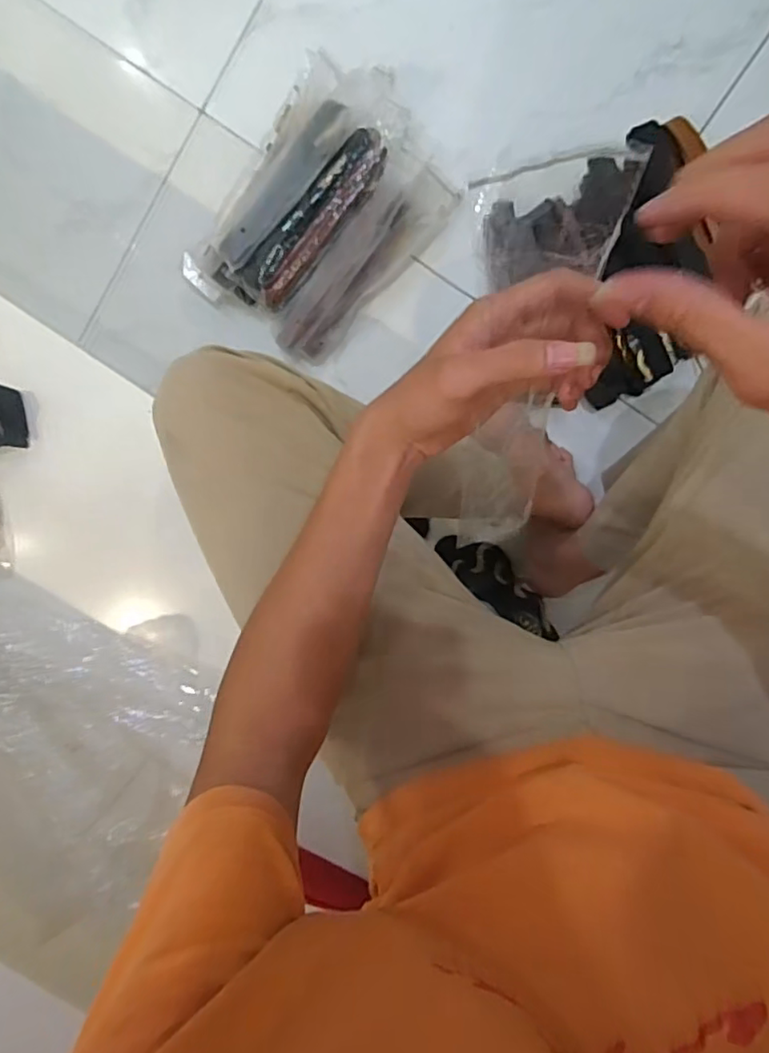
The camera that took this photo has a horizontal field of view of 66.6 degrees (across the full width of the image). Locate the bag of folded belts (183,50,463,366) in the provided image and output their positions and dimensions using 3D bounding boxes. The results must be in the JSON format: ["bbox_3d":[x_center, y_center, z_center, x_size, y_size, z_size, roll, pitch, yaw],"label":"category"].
[{"bbox_3d":[-0.087,-0.422,0.799,0.263,0.085,0.347,36,99,1],"label":"bag of folded belts"}]

